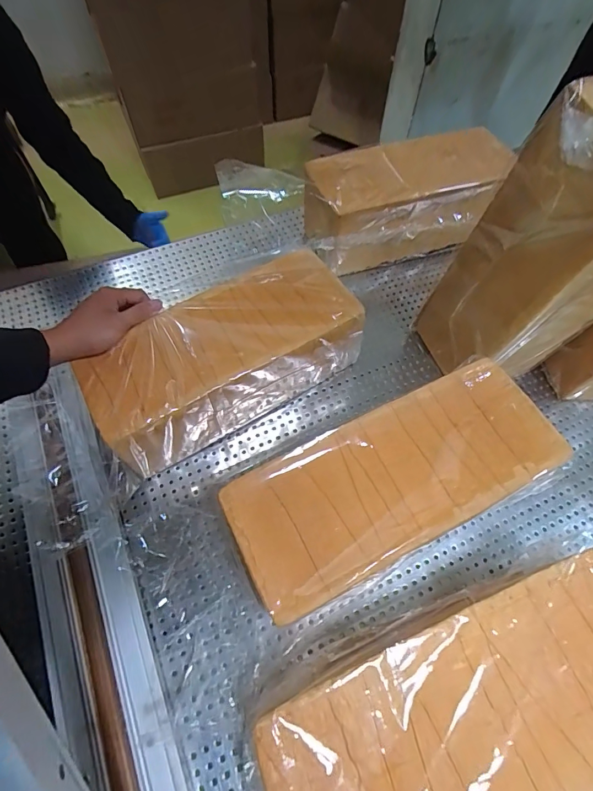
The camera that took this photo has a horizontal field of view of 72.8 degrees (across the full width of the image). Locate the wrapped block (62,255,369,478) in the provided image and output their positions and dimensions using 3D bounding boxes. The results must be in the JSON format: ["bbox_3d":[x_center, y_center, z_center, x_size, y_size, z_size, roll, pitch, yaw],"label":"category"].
[{"bbox_3d":[-0.091,-0.044,0.542,0.331,0.142,0.134,-28,65,-15],"label":"wrapped block"}]

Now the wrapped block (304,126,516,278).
[{"bbox_3d":[0.175,-0.331,0.695,0.349,0.140,0.142,-17,62,-10],"label":"wrapped block"}]

